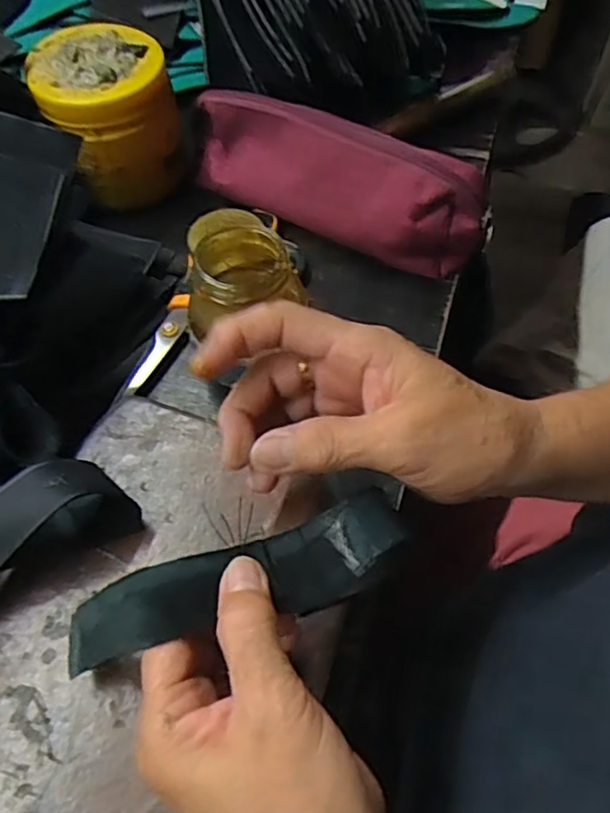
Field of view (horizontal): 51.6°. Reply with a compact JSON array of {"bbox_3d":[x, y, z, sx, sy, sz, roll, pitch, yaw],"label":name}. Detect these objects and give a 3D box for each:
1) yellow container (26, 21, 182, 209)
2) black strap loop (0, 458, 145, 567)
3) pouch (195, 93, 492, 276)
[{"bbox_3d":[-0.139,-0.211,0.455,0.087,0.088,0.085,-17,59,-8],"label":"yellow container"},{"bbox_3d":[-0.146,0.069,0.294,0.130,0.043,0.035,-32,62,-16],"label":"black strap loop"},{"bbox_3d":[0.013,-0.153,0.434,0.217,0.072,0.048,23,62,16],"label":"pouch"}]

